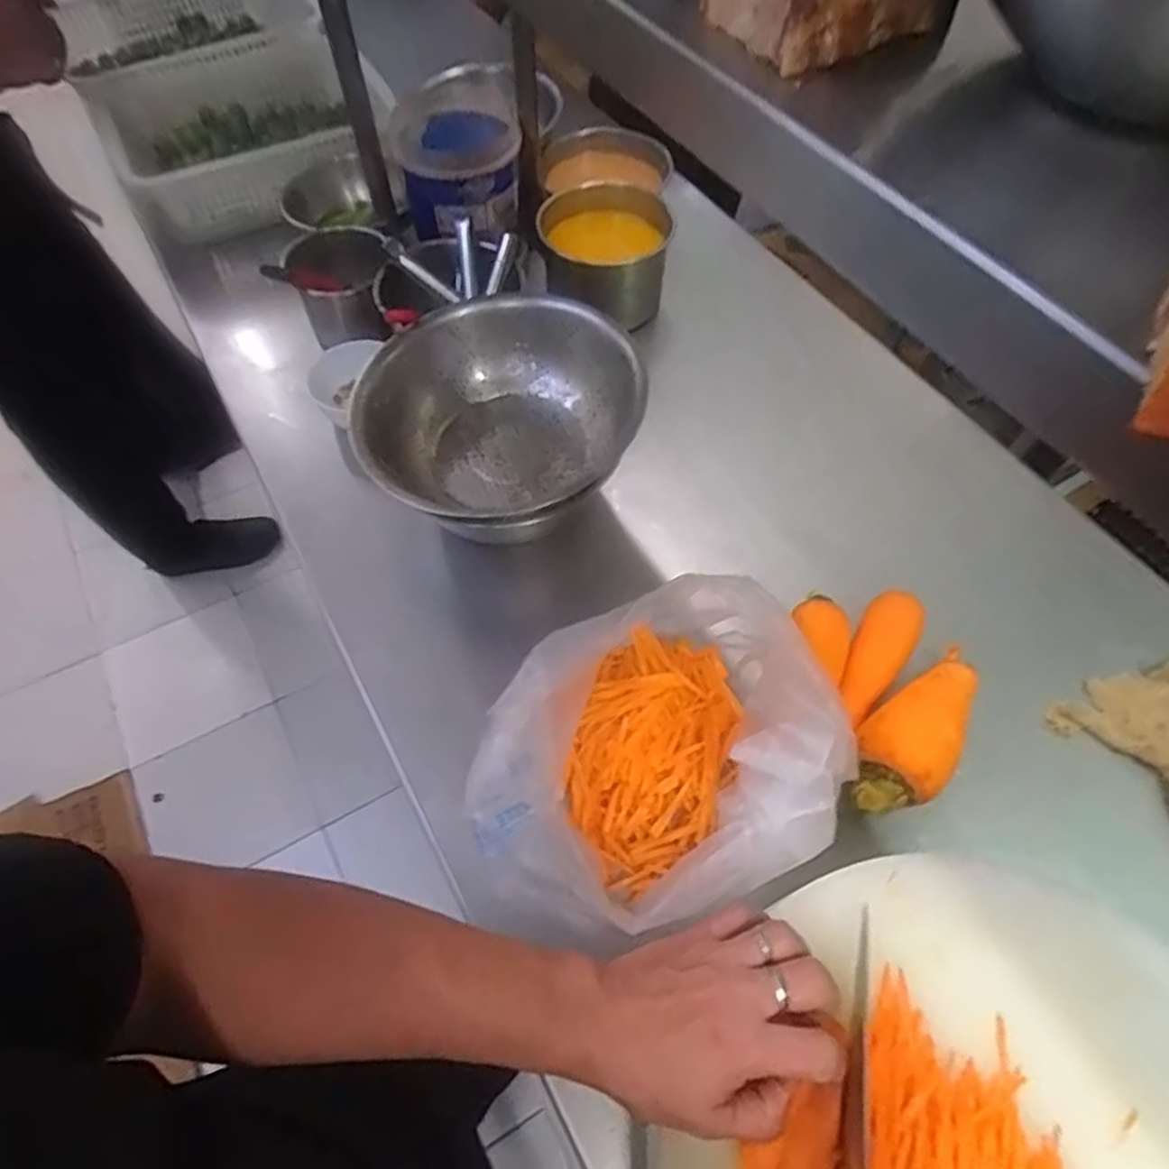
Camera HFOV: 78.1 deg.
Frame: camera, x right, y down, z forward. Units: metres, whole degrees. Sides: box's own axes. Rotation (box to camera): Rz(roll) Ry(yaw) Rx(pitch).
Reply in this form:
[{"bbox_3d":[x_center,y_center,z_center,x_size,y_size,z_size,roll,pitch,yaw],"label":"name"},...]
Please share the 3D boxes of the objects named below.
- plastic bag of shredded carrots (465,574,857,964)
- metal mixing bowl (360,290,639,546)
[{"bbox_3d":[0.048,0.123,0.528,0.252,0.123,0.213,-21,61,-12],"label":"plastic bag of shredded carrots"},{"bbox_3d":[-0.083,-0.151,0.677,0.225,0.099,0.242,0,59,0],"label":"metal mixing bowl"}]

